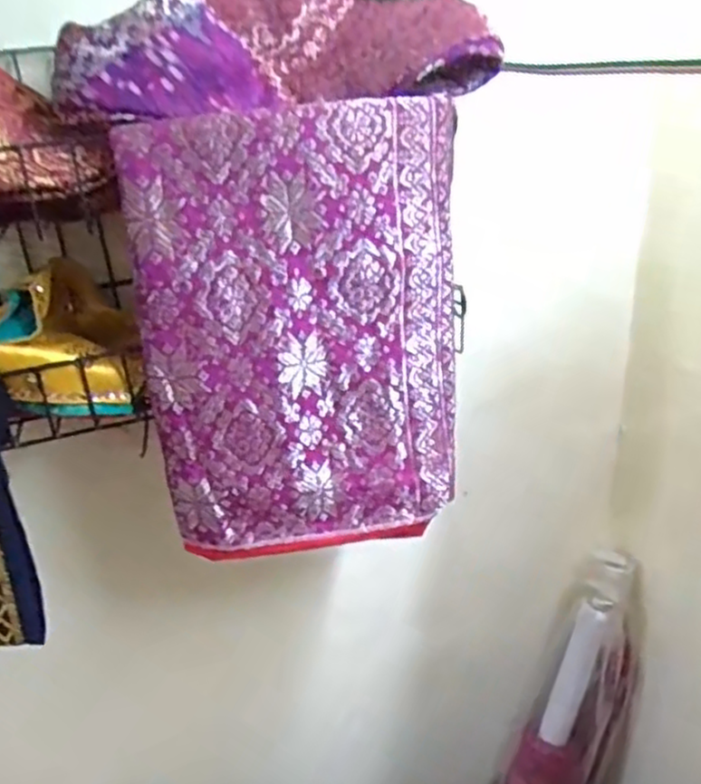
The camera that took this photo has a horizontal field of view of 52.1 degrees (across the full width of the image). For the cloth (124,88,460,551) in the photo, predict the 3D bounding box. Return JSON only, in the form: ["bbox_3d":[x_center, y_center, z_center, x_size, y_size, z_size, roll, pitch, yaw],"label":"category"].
[{"bbox_3d":[-0.028,-0.031,0.480,0.204,0.291,0.033,-8,23,-9],"label":"cloth"}]

